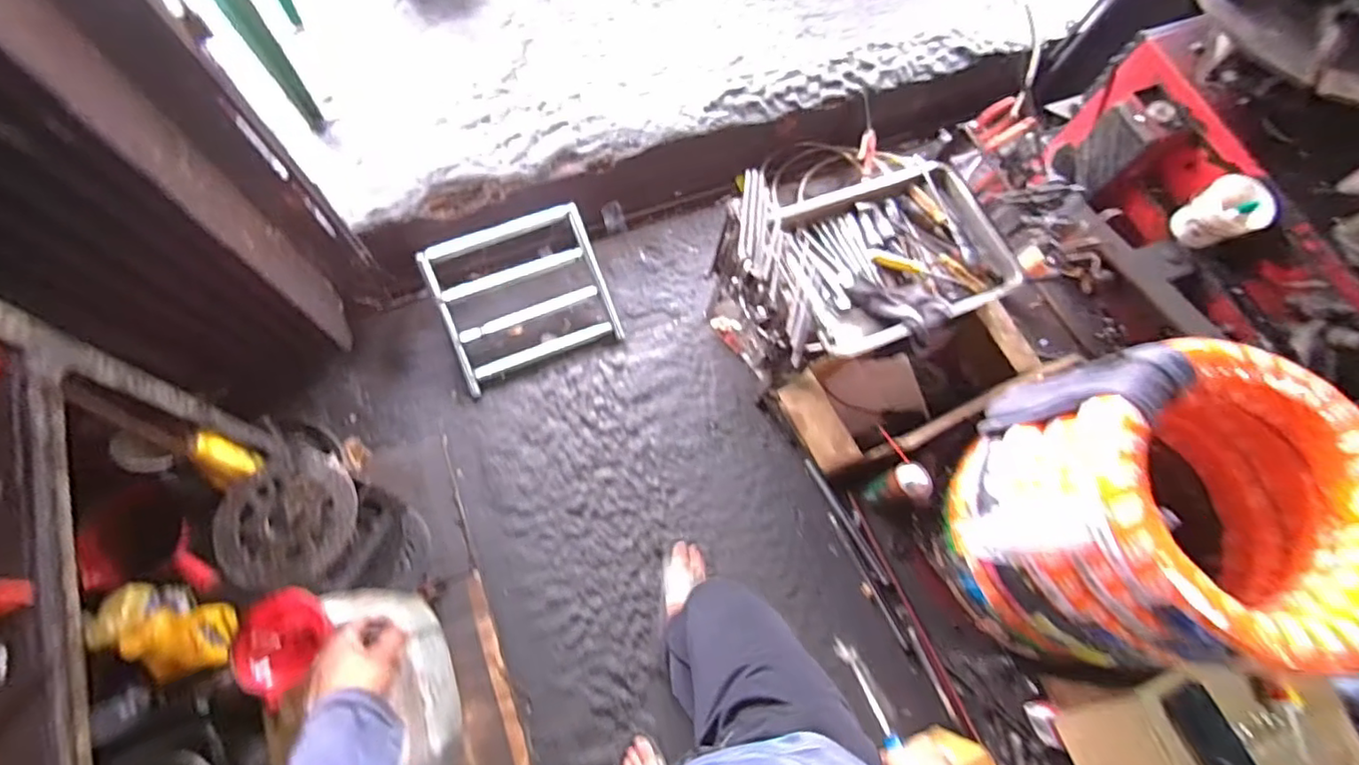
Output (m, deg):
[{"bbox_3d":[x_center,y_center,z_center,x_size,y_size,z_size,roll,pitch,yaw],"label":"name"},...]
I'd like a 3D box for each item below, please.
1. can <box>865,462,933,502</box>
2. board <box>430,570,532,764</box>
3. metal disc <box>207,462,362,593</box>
[{"bbox_3d":[0.447,0.220,1.240,0.066,0.191,0.074,-19,72,-9],"label":"can"},{"bbox_3d":[-0.432,0.636,1.290,0.119,0.023,0.426,-19,72,-9],"label":"board"},{"bbox_3d":[-0.648,0.236,0.997,0.221,0.036,0.188,-12,74,-6],"label":"metal disc"}]

